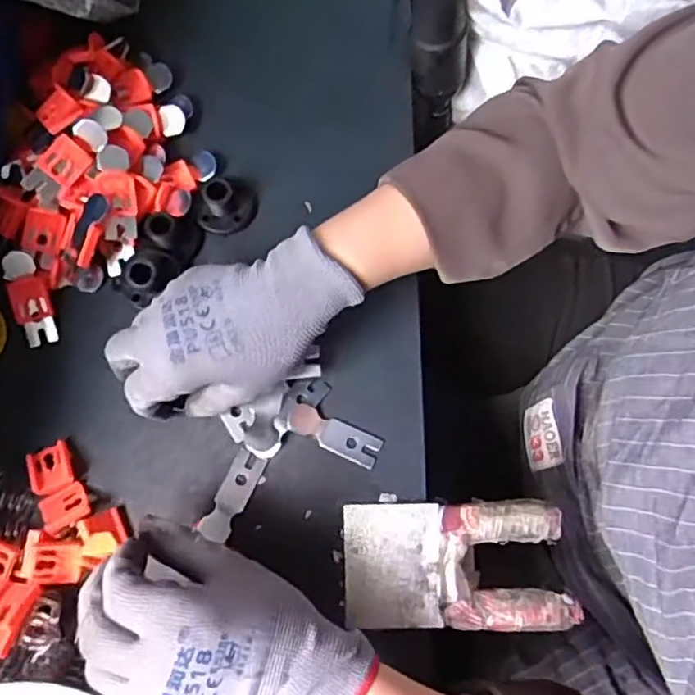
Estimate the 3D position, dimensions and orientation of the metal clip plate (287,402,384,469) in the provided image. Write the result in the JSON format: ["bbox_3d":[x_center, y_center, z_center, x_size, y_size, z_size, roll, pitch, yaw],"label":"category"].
[{"bbox_3d":[-0.009,0.057,0.430,0.063,0.006,0.021,24,77,4],"label":"metal clip plate"}]

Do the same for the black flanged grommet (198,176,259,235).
[{"bbox_3d":[-0.084,-0.105,0.459,0.039,0.029,0.045,6,76,-1],"label":"black flanged grommet"}]

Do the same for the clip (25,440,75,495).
[{"bbox_3d":[-0.191,0.078,0.419,0.026,0.008,0.030,-21,78,-7],"label":"clip"}]

